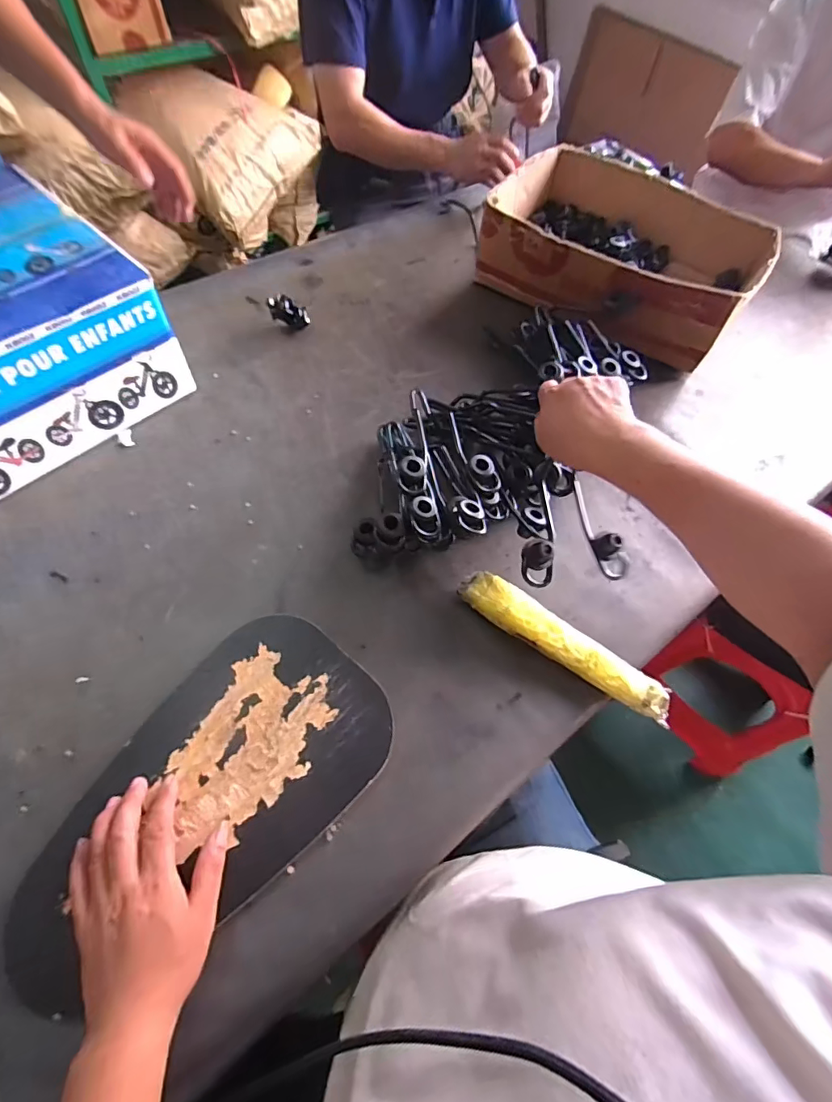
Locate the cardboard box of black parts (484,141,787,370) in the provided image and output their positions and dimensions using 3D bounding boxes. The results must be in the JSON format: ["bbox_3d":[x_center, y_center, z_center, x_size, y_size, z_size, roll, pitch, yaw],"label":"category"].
[{"bbox_3d":[0.350,-0.514,0.839,0.438,0.129,0.368,37,65,17],"label":"cardboard box of black parts"}]

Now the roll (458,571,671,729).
[{"bbox_3d":[0.160,0.103,0.535,0.245,0.040,0.041,32,64,15],"label":"roll"}]

